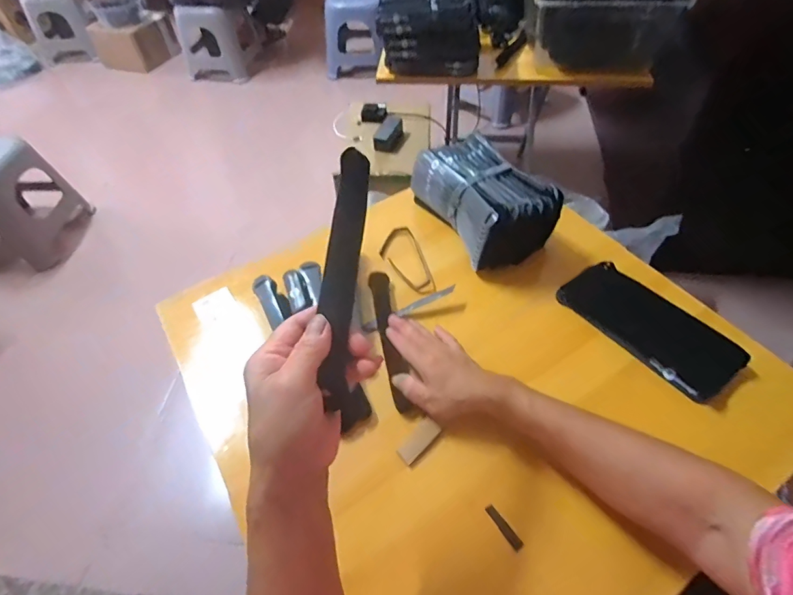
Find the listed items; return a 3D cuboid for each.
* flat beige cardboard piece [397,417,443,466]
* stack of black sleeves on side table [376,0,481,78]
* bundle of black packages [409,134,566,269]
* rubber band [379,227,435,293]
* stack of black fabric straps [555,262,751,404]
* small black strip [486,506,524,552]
[{"bbox_3d":[0.024,0.152,0.476,0.023,0.004,0.051,35,61,27],"label":"flat beige cardboard piece"},{"bbox_3d":[0.072,-0.583,0.964,0.213,0.139,0.175,0,51,3],"label":"stack of black sleeves on side table"},{"bbox_3d":[0.124,-0.149,0.643,0.126,0.087,0.209,-22,53,-14],"label":"bundle of black packages"},{"bbox_3d":[0.010,-0.055,0.641,0.056,0.013,0.128,-14,52,-8],"label":"rubber band"},{"bbox_3d":[0.306,0.033,0.547,0.088,0.019,0.199,-33,57,-22],"label":"stack of black fabric straps"},{"bbox_3d":[0.102,0.216,0.422,0.010,0.004,0.043,-29,55,-19],"label":"small black strip"}]

